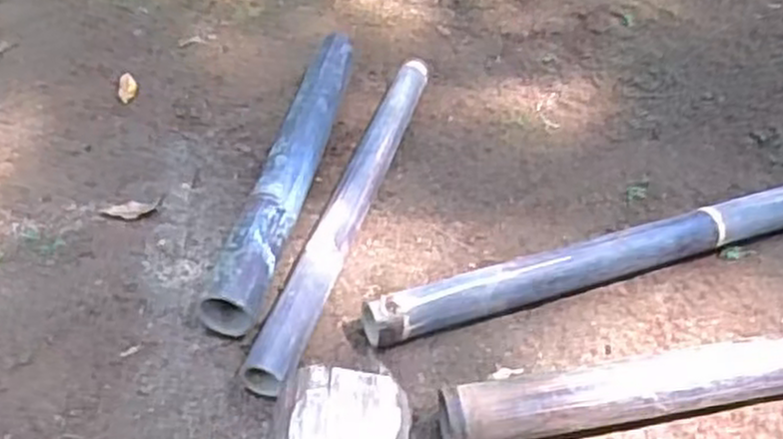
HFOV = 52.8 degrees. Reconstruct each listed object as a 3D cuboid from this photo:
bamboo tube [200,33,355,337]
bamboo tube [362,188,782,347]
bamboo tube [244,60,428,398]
[{"bbox_3d":[-0.137,-0.079,1.125,0.072,0.081,0.576,11,45,4],"label":"bamboo tube"},{"bbox_3d":[0.311,0.048,1.060,0.734,0.067,0.063,-13,48,-19],"label":"bamboo tube"},{"bbox_3d":[-0.054,-0.028,1.100,0.061,0.057,0.642,15,46,8],"label":"bamboo tube"}]

